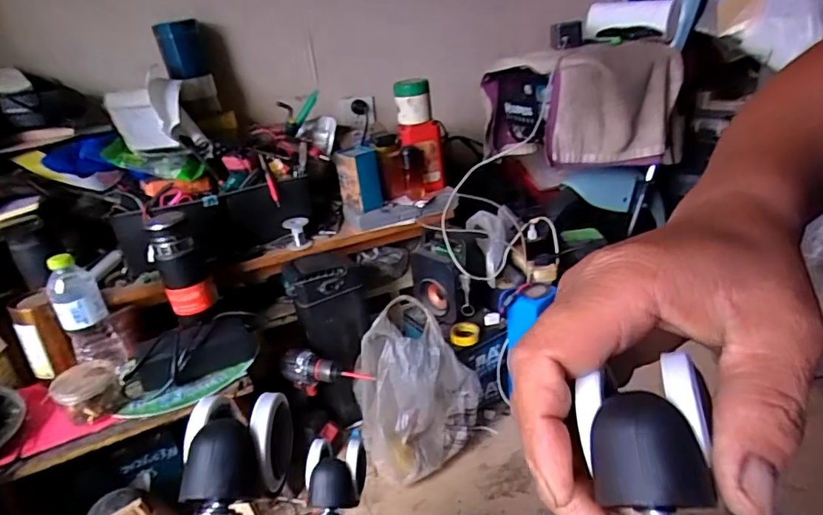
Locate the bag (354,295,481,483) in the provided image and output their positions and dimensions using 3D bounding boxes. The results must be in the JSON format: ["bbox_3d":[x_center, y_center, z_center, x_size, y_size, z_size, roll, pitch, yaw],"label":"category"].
[{"bbox_3d":[0.010,0.237,0.941,0.229,0.273,0.150,-8,27,-2],"label":"bag"}]

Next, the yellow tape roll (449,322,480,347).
[{"bbox_3d":[0.104,0.149,1.026,0.059,0.019,0.059,-5,27,3],"label":"yellow tape roll"}]

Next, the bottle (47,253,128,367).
[{"bbox_3d":[-0.514,0.094,0.821,0.067,0.198,0.055,-24,32,-31],"label":"bottle"}]

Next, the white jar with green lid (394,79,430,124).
[{"bbox_3d":[0.003,-0.327,1.090,0.072,0.088,0.057,-4,27,4],"label":"white jar with green lid"}]

